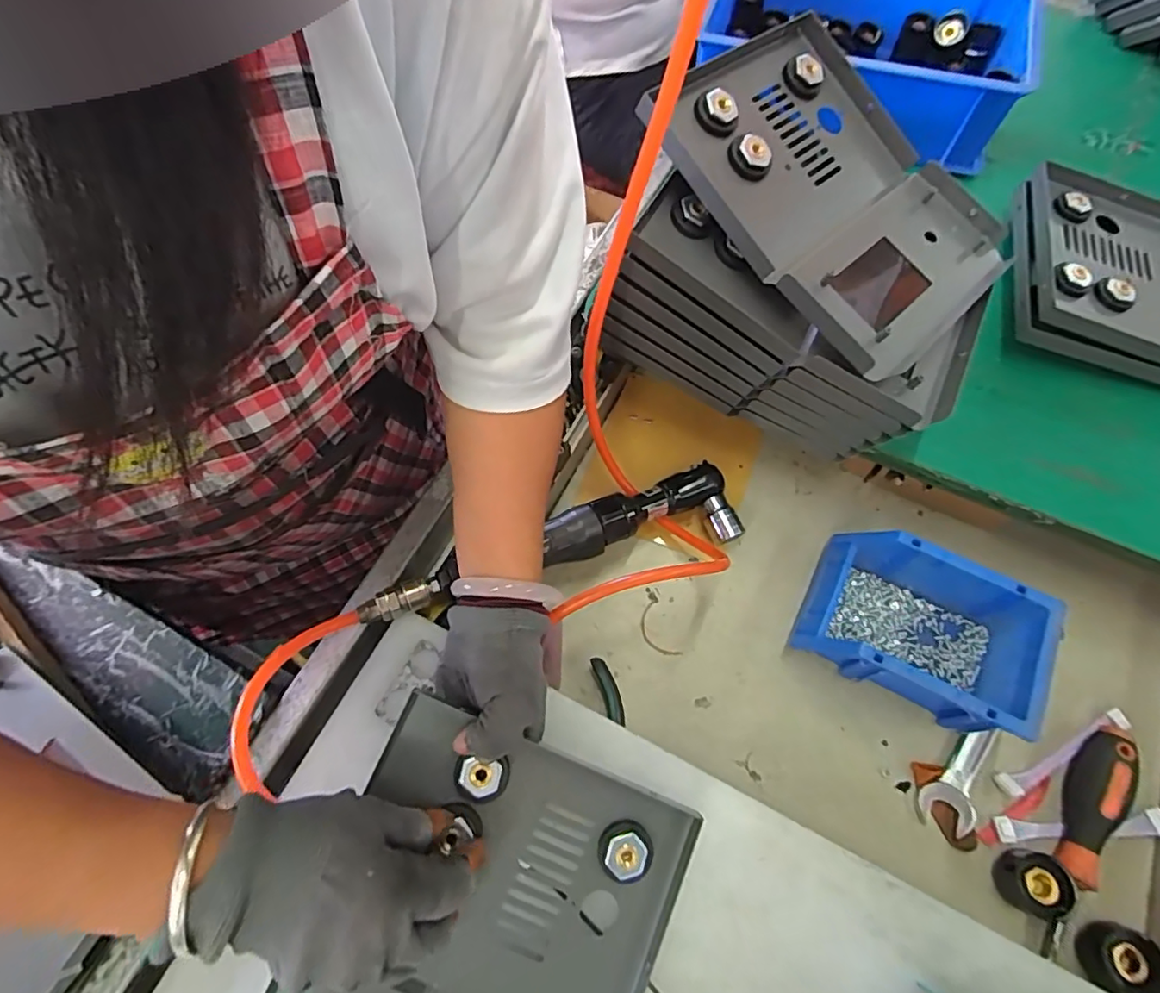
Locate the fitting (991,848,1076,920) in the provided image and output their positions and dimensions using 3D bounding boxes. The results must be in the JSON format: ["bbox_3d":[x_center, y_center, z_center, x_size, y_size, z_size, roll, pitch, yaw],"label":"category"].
[{"bbox_3d":[0.300,0.257,0.382,0.032,0.028,0.037,9,66,5],"label":"fitting"}]

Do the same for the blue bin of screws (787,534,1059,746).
[{"bbox_3d":[0.254,0.101,0.436,0.151,0.077,0.103,26,69,12],"label":"blue bin of screws"}]

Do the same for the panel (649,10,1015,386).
[{"bbox_3d":[0.167,-0.212,0.407,0.251,0.055,0.197,46,66,3],"label":"panel"}]

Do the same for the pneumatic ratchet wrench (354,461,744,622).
[{"bbox_3d":[0.004,0.037,0.455,0.282,0.037,0.073,-17,66,-22],"label":"pneumatic ratchet wrench"}]

